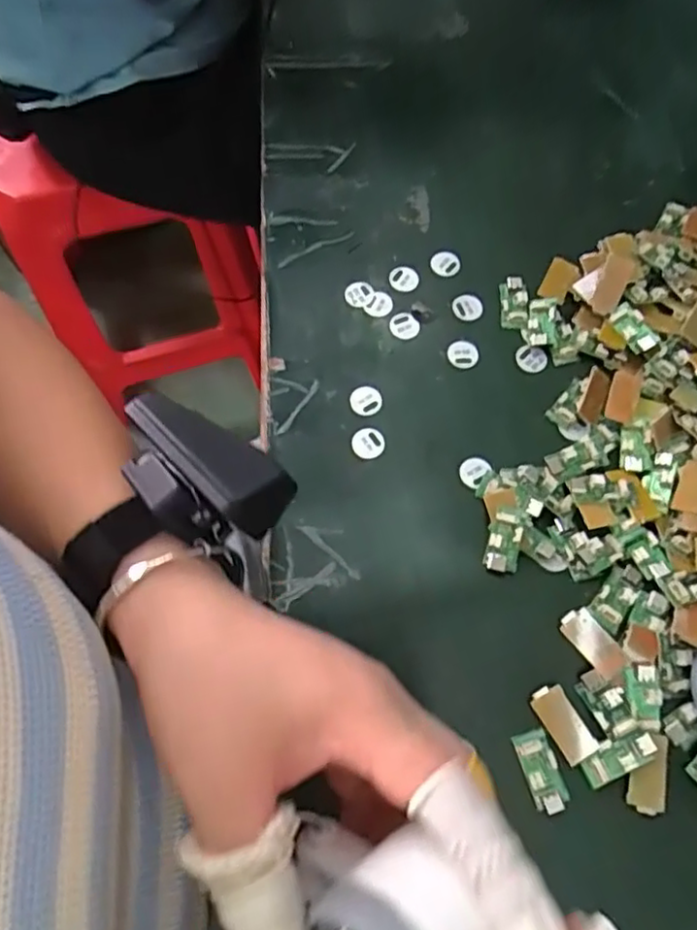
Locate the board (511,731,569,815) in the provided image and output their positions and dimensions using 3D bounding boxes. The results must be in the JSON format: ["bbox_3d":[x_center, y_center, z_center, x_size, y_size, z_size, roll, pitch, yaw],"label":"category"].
[{"bbox_3d":[0.084,0.133,0.287,0.015,0.004,0.032,-15,68,-6],"label":"board"}]

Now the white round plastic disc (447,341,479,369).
[{"bbox_3d":[0.065,-0.063,0.378,0.017,0.004,0.016,0,67,0],"label":"white round plastic disc"}]

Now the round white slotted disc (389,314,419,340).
[{"bbox_3d":[0.033,-0.081,0.383,0.017,0.004,0.017,0,67,0],"label":"round white slotted disc"}]

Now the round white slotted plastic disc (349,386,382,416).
[{"bbox_3d":[0.009,-0.035,0.361,0.017,0.004,0.017,0,67,0],"label":"round white slotted plastic disc"}]

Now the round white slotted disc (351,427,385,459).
[{"bbox_3d":[0.010,-0.012,0.351,0.017,0.004,0.018,0,67,0],"label":"round white slotted disc"}]

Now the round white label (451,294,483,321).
[{"bbox_3d":[0.070,-0.093,0.389,0.017,0.004,0.017,0,67,0],"label":"round white label"}]

